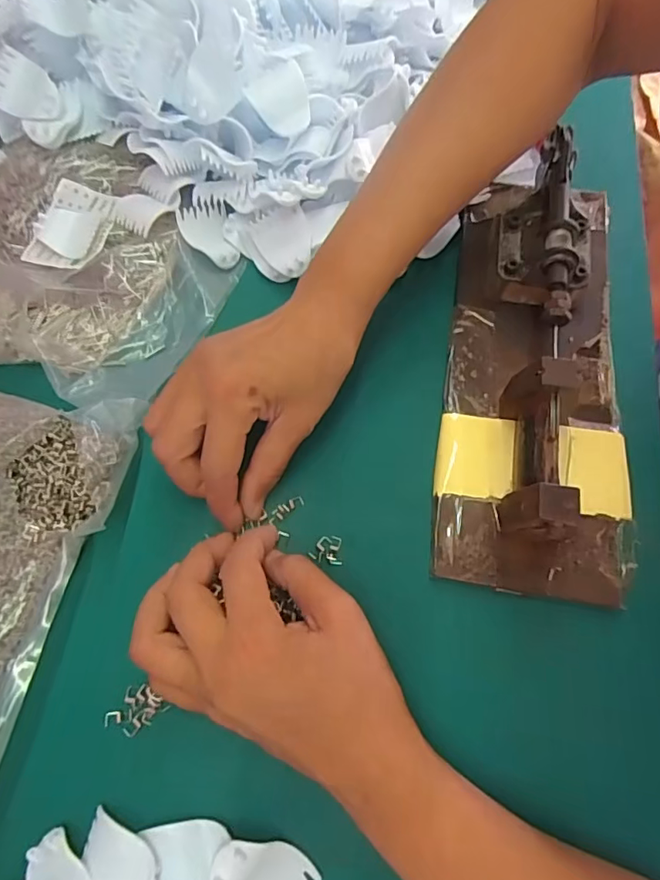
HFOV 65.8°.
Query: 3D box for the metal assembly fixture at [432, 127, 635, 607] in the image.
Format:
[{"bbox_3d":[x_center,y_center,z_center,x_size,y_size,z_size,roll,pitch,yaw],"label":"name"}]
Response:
[{"bbox_3d":[0.128,-0.054,0.300,0.108,0.053,0.275,7,70,5],"label":"metal assembly fixture"}]

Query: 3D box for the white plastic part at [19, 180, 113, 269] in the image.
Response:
[{"bbox_3d":[-0.181,-0.151,0.357,0.047,0.010,0.066,11,70,6],"label":"white plastic part"}]

